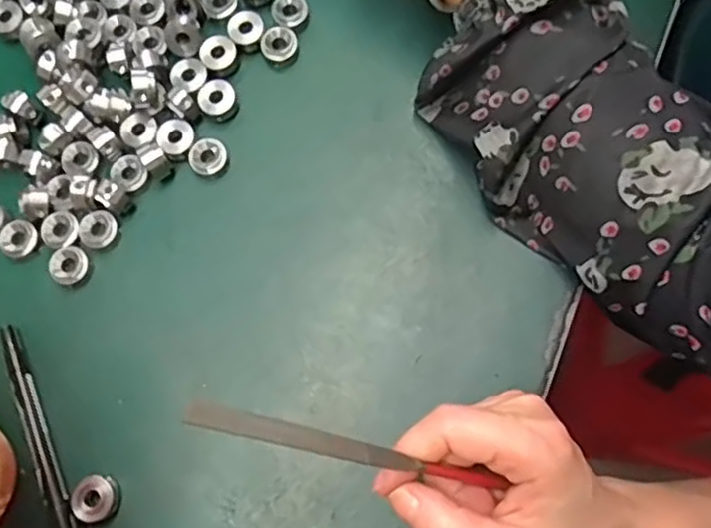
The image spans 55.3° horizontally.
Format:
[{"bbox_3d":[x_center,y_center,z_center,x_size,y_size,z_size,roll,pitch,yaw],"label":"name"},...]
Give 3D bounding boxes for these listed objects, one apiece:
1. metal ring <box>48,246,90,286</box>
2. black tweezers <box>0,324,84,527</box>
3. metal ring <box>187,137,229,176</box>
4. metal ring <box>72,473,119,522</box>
[{"bbox_3d":[-0.145,0.001,0.343,0.019,0.009,0.015,-42,78,-6],"label":"metal ring"},{"bbox_3d":[-0.146,0.094,0.321,0.012,0.010,0.137,-25,76,-2],"label":"black tweezers"},{"bbox_3d":[-0.077,-0.056,0.353,0.020,0.011,0.016,-28,76,-3],"label":"metal ring"},{"bbox_3d":[-0.121,0.108,0.313,0.019,0.007,0.020,-25,76,-2],"label":"metal ring"}]

